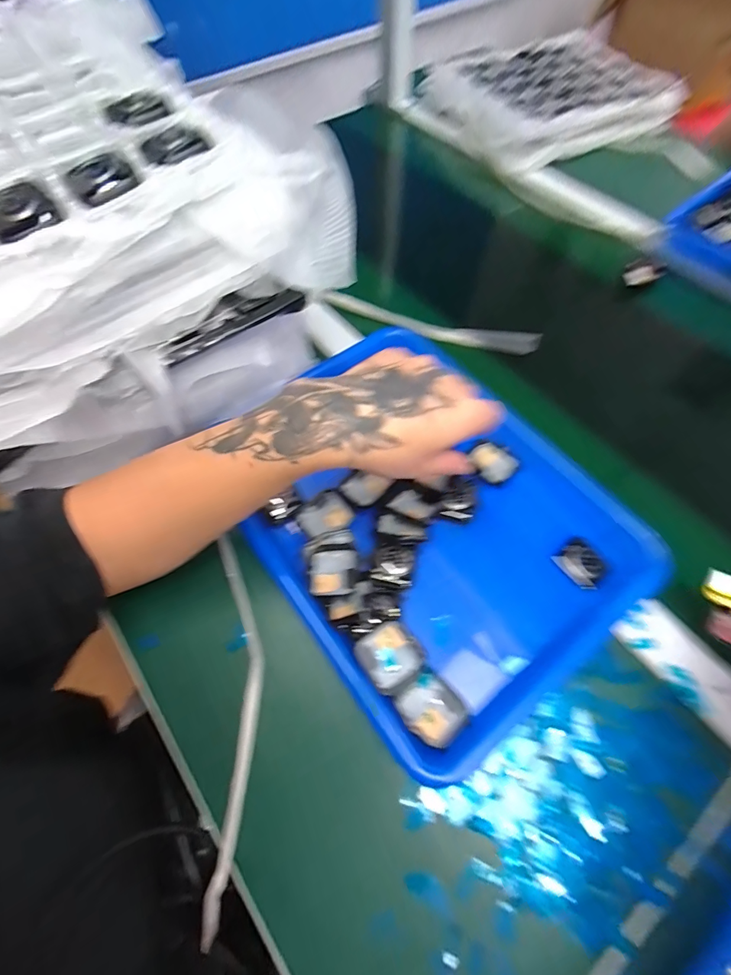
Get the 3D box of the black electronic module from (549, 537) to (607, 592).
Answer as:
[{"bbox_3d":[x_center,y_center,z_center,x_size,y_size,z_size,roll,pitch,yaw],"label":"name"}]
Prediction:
[{"bbox_3d":[0.175,0.060,0.330,0.029,0.006,0.038,-41,74,-1],"label":"black electronic module"}]

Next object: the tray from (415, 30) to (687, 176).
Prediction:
[{"bbox_3d":[0.297,-0.643,0.676,0.338,0.044,0.268,-27,65,-11],"label":"tray"}]

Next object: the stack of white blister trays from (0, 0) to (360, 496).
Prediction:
[{"bbox_3d":[-0.226,-0.185,0.316,0.351,0.154,0.308,-31,65,-13],"label":"stack of white blister trays"}]

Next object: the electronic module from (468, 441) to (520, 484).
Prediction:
[{"bbox_3d":[0.115,-0.022,0.374,0.033,0.011,0.042,-40,68,-17],"label":"electronic module"}]

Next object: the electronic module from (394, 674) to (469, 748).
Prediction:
[{"bbox_3d":[0.046,0.152,0.283,0.038,0.012,0.041,-35,66,-15],"label":"electronic module"}]

